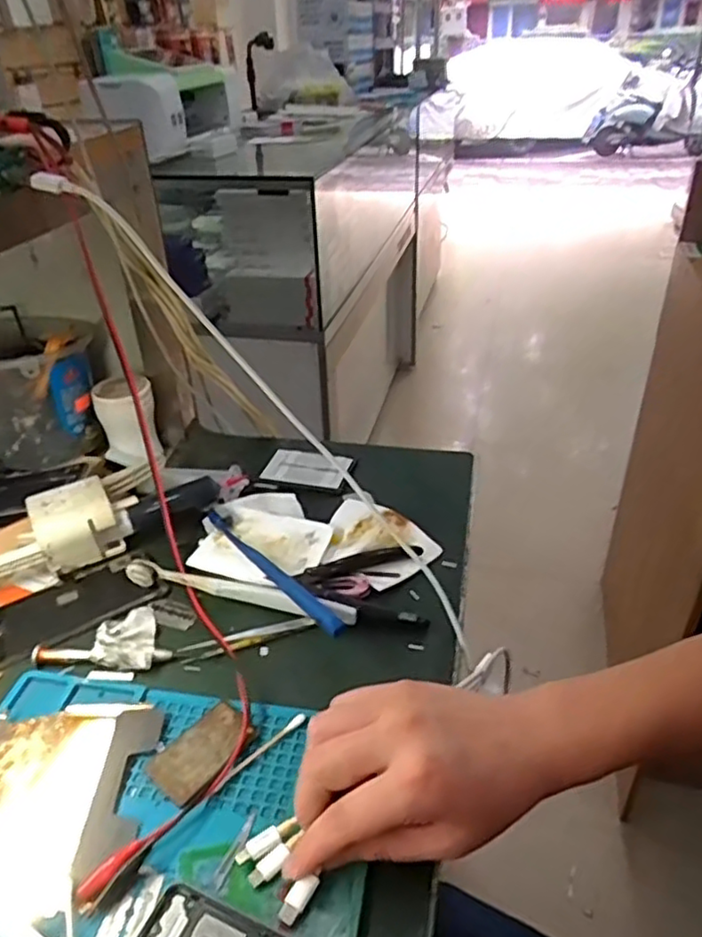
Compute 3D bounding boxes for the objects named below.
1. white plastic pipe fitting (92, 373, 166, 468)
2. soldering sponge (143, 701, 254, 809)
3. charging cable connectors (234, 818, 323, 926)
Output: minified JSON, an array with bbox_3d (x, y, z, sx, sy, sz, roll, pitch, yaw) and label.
[{"bbox_3d":[-0.220,-0.047,0.648,0.053,0.071,0.059,-11,35,-11],"label":"white plastic pipe fitting"},{"bbox_3d":[-0.088,0.169,0.393,0.038,0.004,0.060,27,44,36],"label":"soldering sponge"},{"bbox_3d":[-0.036,0.203,0.331,0.029,0.006,0.044,-22,39,-25],"label":"charging cable connectors"}]

